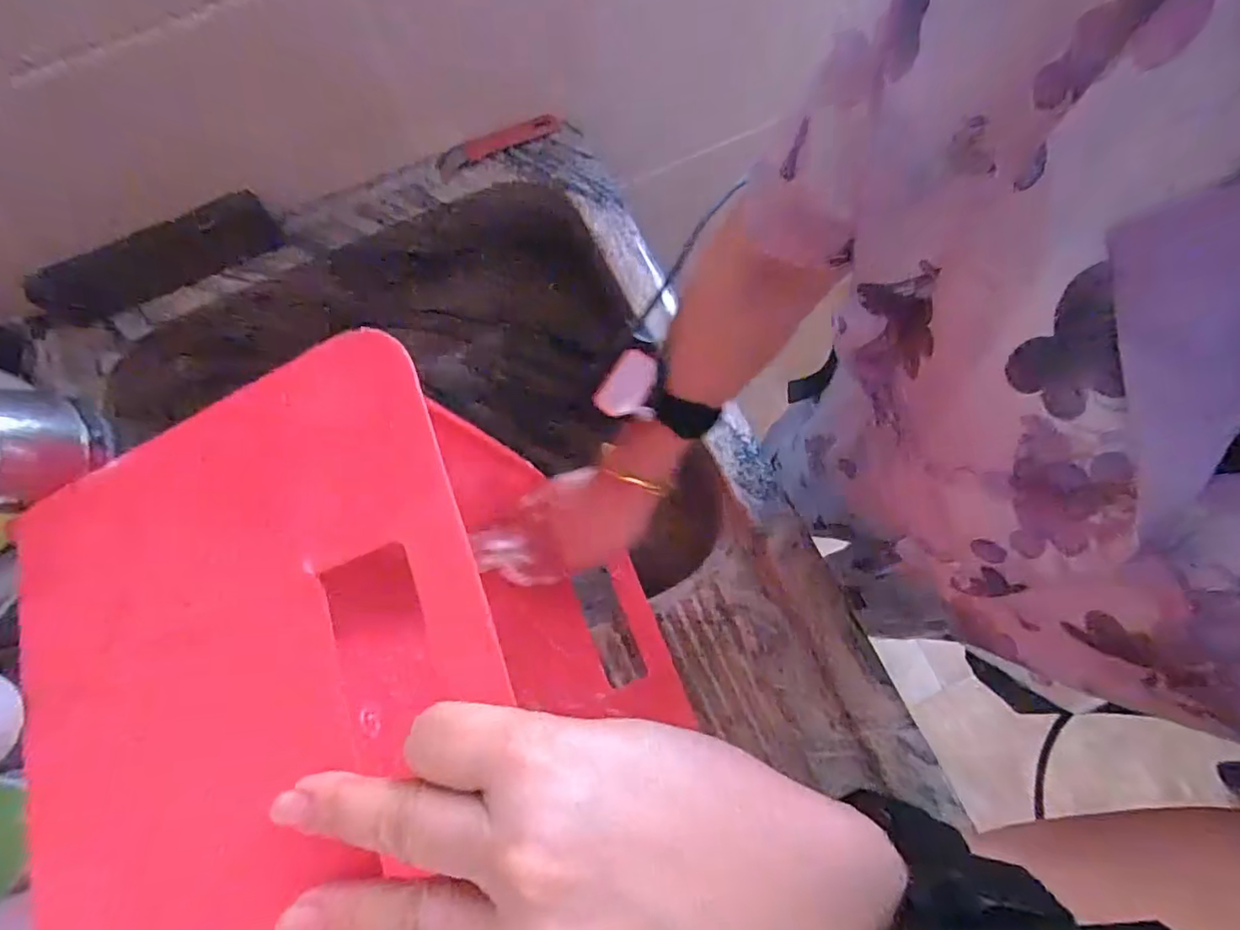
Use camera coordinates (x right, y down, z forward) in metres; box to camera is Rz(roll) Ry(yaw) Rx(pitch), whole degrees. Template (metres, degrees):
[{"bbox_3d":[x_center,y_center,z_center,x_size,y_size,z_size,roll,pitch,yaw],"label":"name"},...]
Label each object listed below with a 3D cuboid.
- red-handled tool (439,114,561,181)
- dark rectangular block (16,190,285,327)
[{"bbox_3d":[-0.122,-0.325,0.598,0.130,0.011,0.025,-27,77,-6],"label":"red-handled tool"},{"bbox_3d":[-0.426,-0.190,0.550,0.208,0.047,0.039,-26,77,-6],"label":"dark rectangular block"}]

